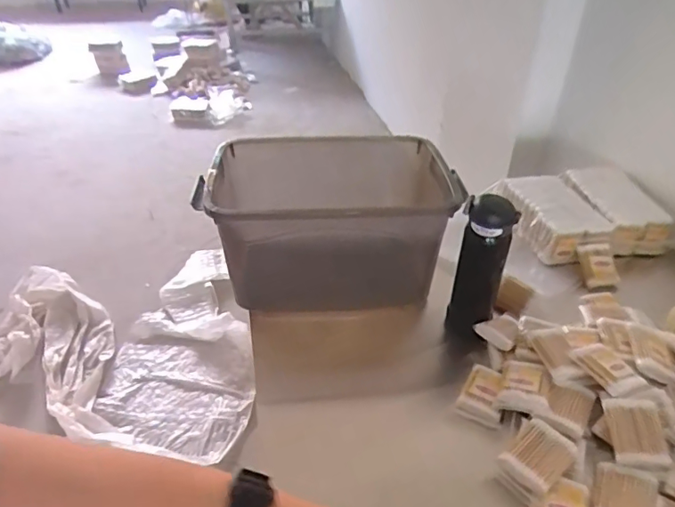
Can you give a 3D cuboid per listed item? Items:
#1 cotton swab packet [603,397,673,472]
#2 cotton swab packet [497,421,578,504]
[{"bbox_3d":[0.348,0.208,0.580,0.056,0.015,0.077,-7,66,14],"label":"cotton swab packet"},{"bbox_3d":[0.231,0.240,0.574,0.090,0.026,0.068,-35,53,-24],"label":"cotton swab packet"}]

